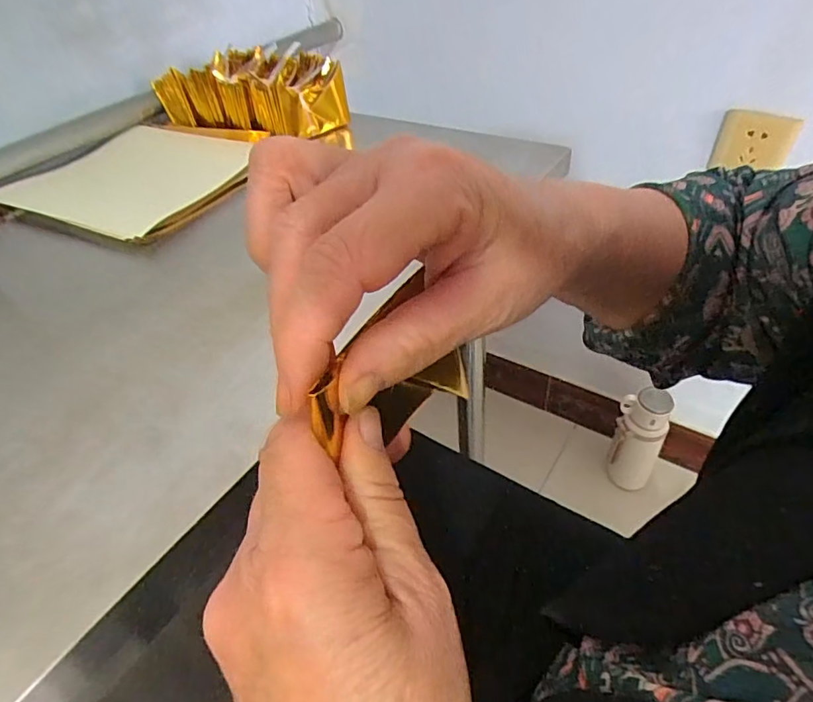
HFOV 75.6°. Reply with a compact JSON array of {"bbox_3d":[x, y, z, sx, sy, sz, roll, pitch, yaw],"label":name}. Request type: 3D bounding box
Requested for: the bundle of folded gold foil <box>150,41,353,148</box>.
[{"bbox_3d":[-0.205,-0.342,0.688,0.257,0.072,0.100,21,50,24],"label":"bundle of folded gold foil"}]

